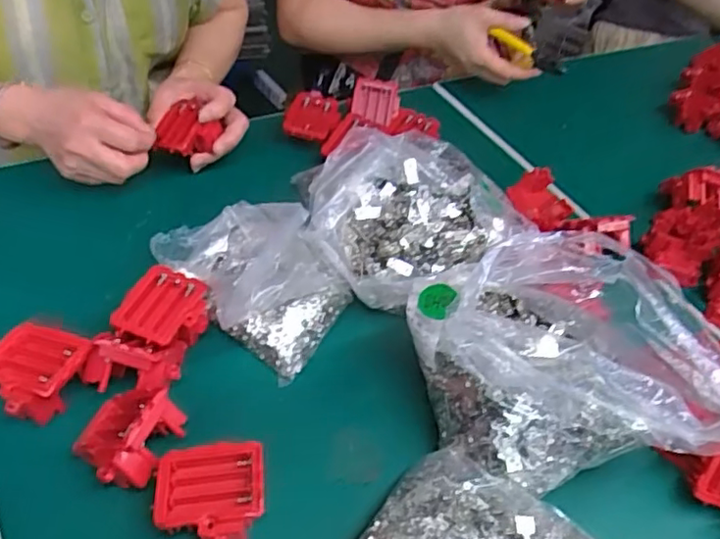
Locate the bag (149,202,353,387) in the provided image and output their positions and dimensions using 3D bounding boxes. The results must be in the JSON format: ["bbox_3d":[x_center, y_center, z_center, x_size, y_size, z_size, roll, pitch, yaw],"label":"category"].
[{"bbox_3d":[-0.090,-0.008,0.513,0.118,0.093,0.170,-30,58,-34],"label":"bag"}]

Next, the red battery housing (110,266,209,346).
[{"bbox_3d":[-0.154,0.039,0.493,0.057,0.040,0.066,20,45,9],"label":"red battery housing"}]

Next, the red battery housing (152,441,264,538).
[{"bbox_3d":[-0.095,0.149,0.398,0.065,0.043,0.059,1,46,-10],"label":"red battery housing"}]

